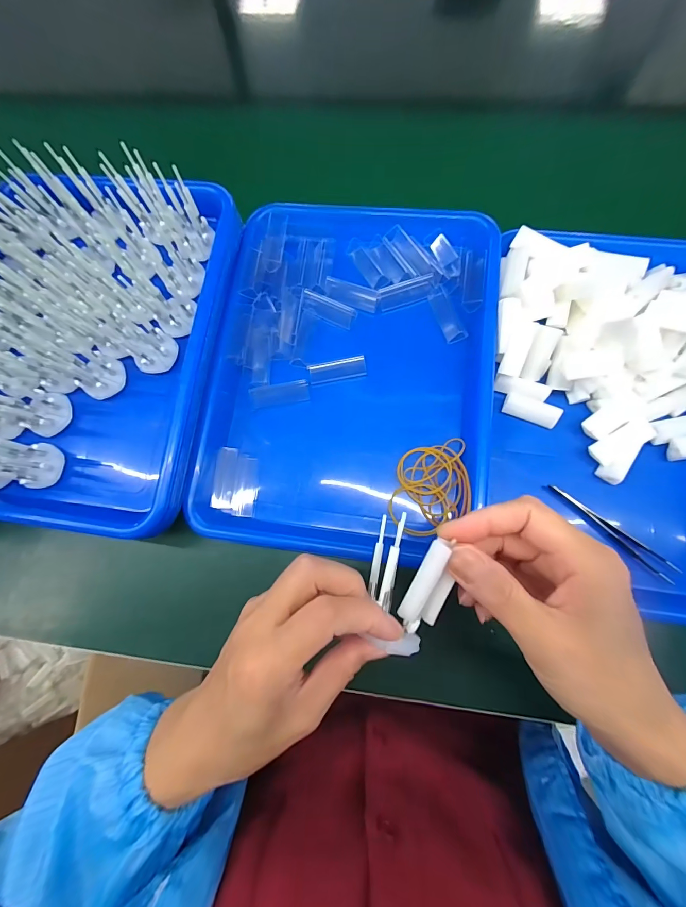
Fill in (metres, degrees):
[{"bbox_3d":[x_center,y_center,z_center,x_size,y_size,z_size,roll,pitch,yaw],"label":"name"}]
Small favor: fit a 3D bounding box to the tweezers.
[{"bbox_3d":[0.222,0.064,0.297,0.112,0.009,0.013,39,83,11],"label":"tweezers"}]

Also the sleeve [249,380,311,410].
[{"bbox_3d":[-0.059,-0.055,0.340,0.054,0.004,0.021,-11,82,-8],"label":"sleeve"}]

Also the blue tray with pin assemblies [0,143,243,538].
[{"bbox_3d":[-0.243,-0.111,0.319,0.246,0.092,0.344,7,78,5],"label":"blue tray with pin assemblies"}]

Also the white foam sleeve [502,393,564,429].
[{"bbox_3d":[0.168,-0.038,0.321,0.046,0.010,0.019,22,80,8],"label":"white foam sleeve"}]

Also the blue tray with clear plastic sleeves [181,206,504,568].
[{"bbox_3d":[0.007,-0.081,0.335,0.244,0.045,0.333,6,78,5],"label":"blue tray with clear plastic sleeves"}]

